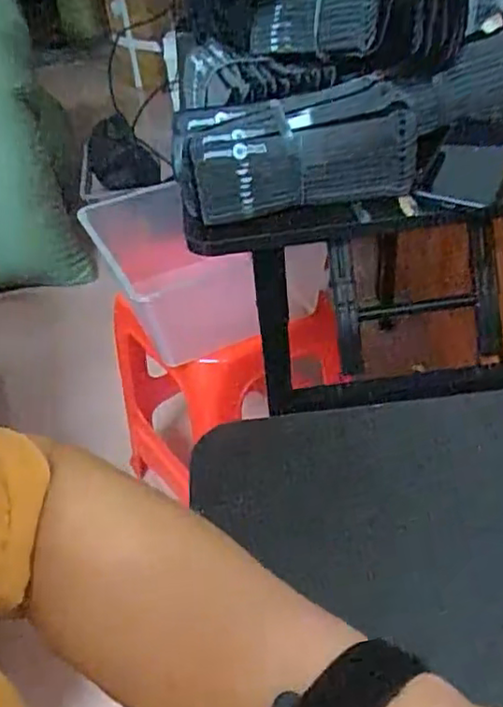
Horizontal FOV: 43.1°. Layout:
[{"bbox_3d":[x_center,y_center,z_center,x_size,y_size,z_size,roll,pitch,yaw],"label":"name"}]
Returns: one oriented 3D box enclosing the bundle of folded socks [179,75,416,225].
[{"bbox_3d":[0.037,-0.196,0.611,0.221,0.089,0.075,-9,40,-3],"label":"bundle of folded socks"}]

